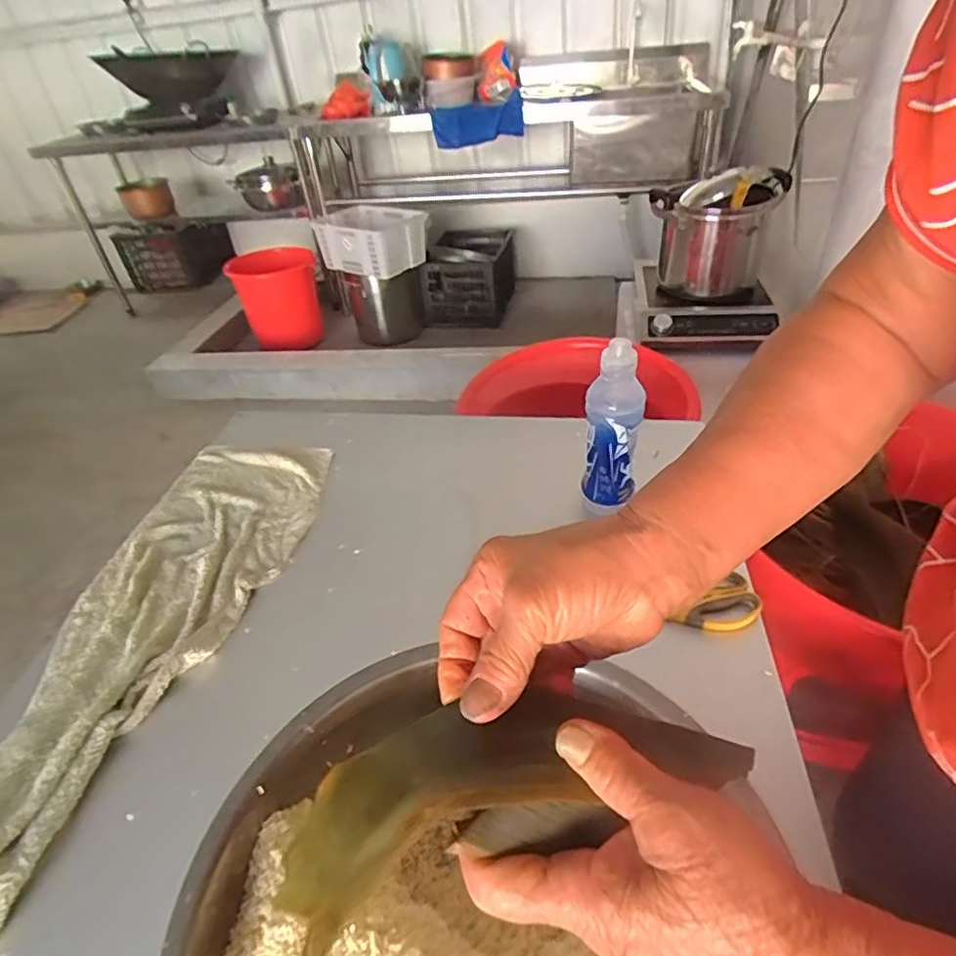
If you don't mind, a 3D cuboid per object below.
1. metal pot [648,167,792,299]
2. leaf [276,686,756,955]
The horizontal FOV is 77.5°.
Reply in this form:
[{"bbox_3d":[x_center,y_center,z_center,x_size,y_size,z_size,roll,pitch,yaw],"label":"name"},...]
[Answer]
[{"bbox_3d":[0.540,-0.577,1.395,0.270,0.234,0.196,16,44,26],"label":"metal pot"},{"bbox_3d":[-0.014,0.146,0.266,0.242,0.063,0.064,-30,35,18],"label":"leaf"}]

